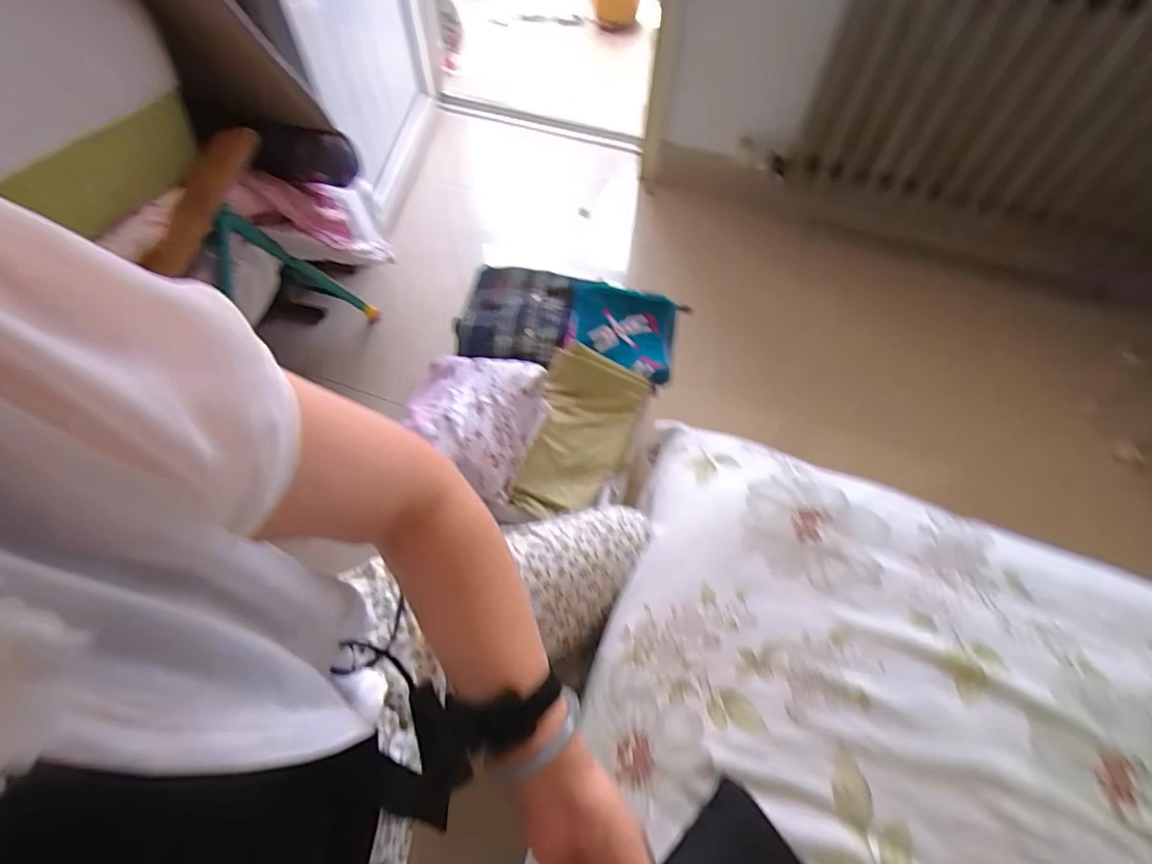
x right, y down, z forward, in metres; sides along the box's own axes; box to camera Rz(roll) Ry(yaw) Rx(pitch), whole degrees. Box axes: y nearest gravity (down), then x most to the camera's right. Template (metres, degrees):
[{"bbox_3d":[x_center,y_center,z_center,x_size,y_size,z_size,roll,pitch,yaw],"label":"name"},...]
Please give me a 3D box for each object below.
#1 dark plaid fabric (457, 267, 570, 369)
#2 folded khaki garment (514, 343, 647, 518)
[{"bbox_3d":[-0.108,-0.209,0.949,0.184,0.056,0.222,9,58,4],"label":"dark plaid fabric"},{"bbox_3d":[0.009,0.005,0.822,0.154,0.088,0.251,14,59,8],"label":"folded khaki garment"}]

